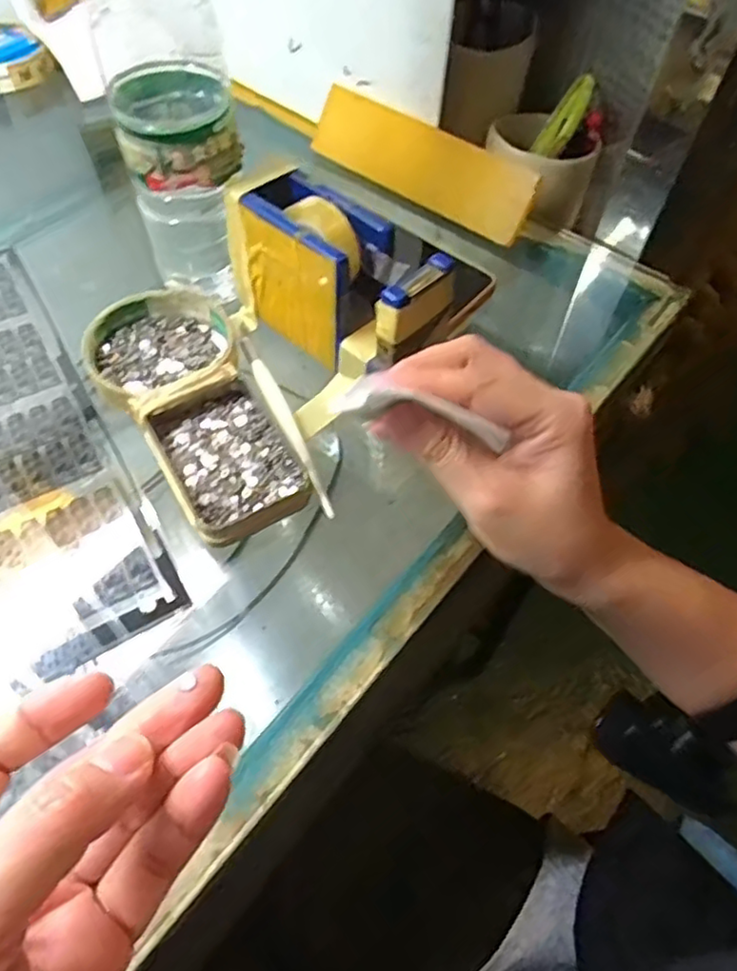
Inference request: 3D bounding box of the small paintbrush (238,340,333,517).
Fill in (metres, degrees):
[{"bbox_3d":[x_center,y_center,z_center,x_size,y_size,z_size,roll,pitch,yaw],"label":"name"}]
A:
[{"bbox_3d":[-0.047,-0.038,0.353,0.010,0.004,0.135,-19,59,-15],"label":"small paintbrush"}]

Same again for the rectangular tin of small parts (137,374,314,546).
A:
[{"bbox_3d":[-0.072,-0.015,0.335,0.066,0.015,0.088,-28,61,-20],"label":"rectangular tin of small parts"}]

